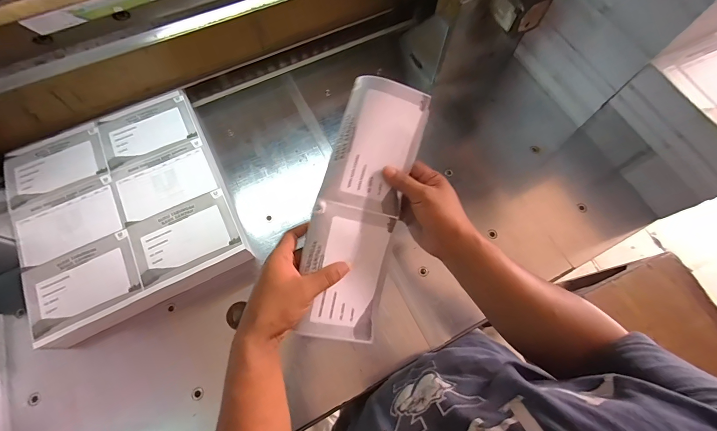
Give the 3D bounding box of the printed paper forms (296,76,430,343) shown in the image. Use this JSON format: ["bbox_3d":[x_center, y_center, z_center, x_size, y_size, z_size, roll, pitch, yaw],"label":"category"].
[{"bbox_3d":[0.001,-0.007,0.388,0.098,0.014,0.304,14,89,-12],"label":"printed paper forms"}]

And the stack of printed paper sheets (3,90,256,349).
[{"bbox_3d":[-0.379,-0.017,0.546,0.309,0.056,0.354,-25,71,-9],"label":"stack of printed paper sheets"}]

